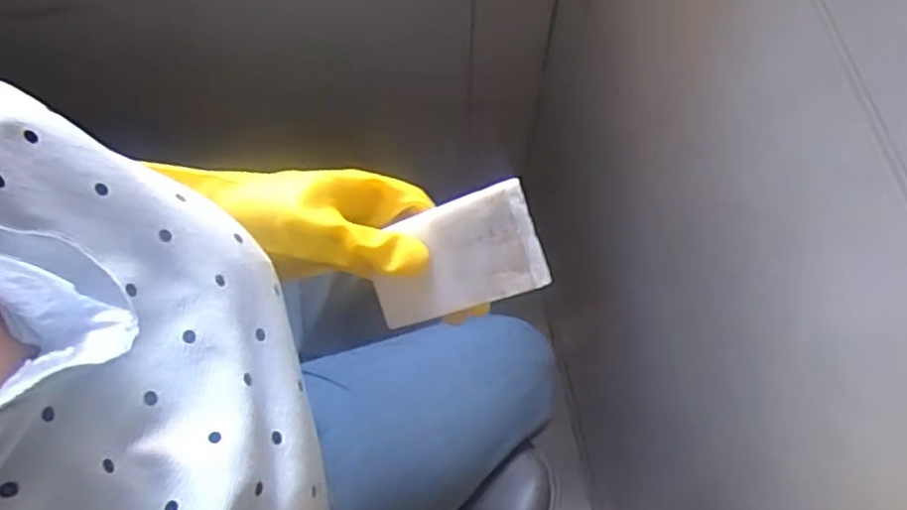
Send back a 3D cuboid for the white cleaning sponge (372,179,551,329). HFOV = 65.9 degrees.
[{"bbox_3d":[-0.001,0.002,0.377,0.095,0.013,0.056,-19,84,27],"label":"white cleaning sponge"}]

